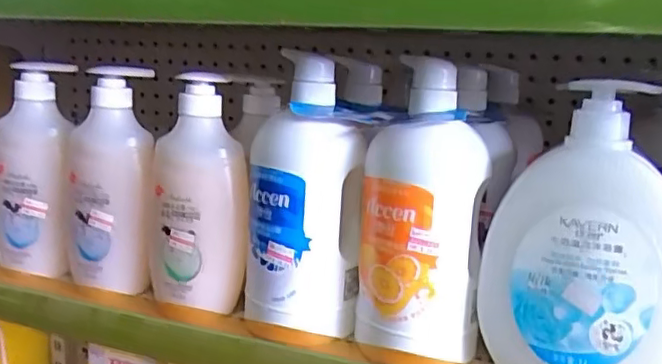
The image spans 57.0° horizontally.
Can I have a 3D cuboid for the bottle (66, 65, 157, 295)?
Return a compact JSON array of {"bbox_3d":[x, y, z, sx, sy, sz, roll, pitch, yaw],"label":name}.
[{"bbox_3d":[-0.206,-0.004,0.569,0.074,0.195,0.062,-3,12,-25],"label":"bottle"}]

